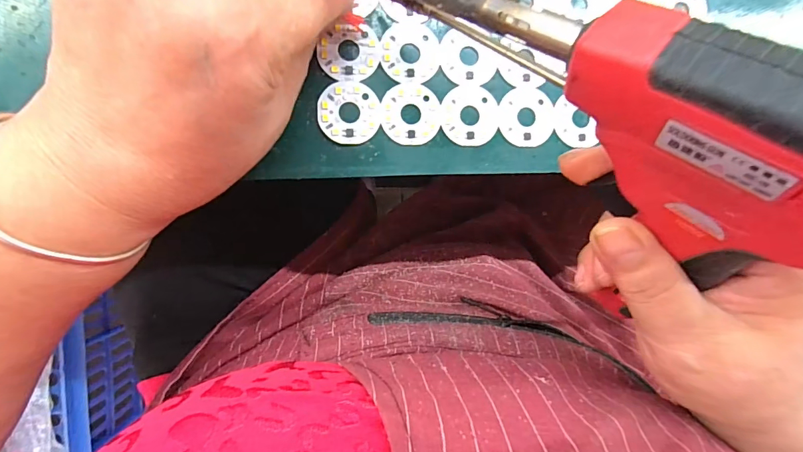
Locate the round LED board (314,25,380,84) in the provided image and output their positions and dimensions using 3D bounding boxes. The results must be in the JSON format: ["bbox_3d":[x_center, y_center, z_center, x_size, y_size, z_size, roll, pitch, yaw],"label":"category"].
[{"bbox_3d":[-0.025,-0.085,0.199,0.029,0.004,0.028,2,89,-8],"label":"round LED board"}]

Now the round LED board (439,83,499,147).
[{"bbox_3d":[0.035,-0.057,0.207,0.030,0.004,0.031,-1,90,-8],"label":"round LED board"}]

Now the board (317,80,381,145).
[{"bbox_3d":[-0.026,-0.056,0.199,0.030,0.004,0.030,0,90,-8],"label":"board"}]

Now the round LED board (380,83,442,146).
[{"bbox_3d":[0.005,-0.056,0.203,0.030,0.004,0.030,0,90,-8],"label":"round LED board"}]

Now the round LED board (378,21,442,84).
[{"bbox_3d":[0.005,-0.088,0.203,0.030,0.004,0.032,0,90,-8],"label":"round LED board"}]

